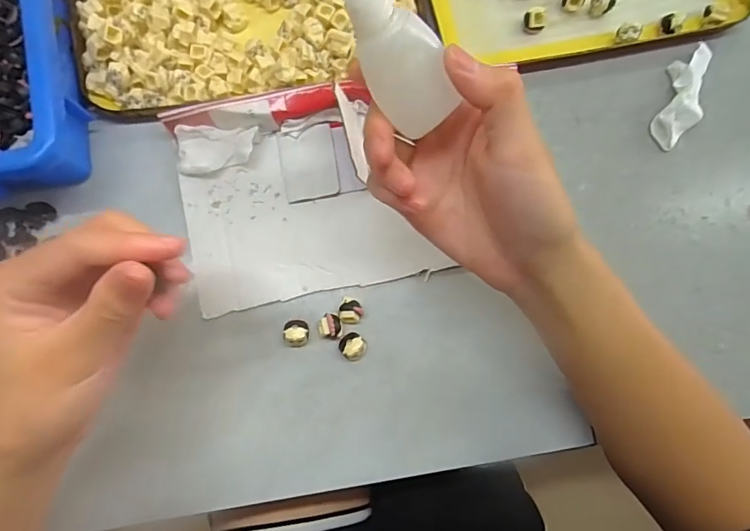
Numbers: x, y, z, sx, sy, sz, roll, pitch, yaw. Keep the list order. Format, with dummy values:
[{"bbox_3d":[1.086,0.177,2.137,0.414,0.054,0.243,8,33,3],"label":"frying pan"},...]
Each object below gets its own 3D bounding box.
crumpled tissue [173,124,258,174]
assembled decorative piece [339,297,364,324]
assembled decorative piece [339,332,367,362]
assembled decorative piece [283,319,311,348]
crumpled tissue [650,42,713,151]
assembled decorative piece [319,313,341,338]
[{"bbox_3d":[-0.106,-0.078,0.305,0.052,0.015,0.029,-1,84,-3],"label":"crumpled tissue"},{"bbox_3d":[-0.015,0.030,0.296,0.015,0.014,0.016,8,83,-2],"label":"assembled decorative piece"},{"bbox_3d":[-0.014,0.053,0.294,0.016,0.014,0.018,-44,88,-7],"label":"assembled decorative piece"},{"bbox_3d":[-0.051,0.044,0.294,0.016,0.015,0.017,3,84,-3],"label":"assembled decorative piece"},{"bbox_3d":[0.226,-0.123,0.328,0.028,0.019,0.081,23,83,-1],"label":"crumpled tissue"},{"bbox_3d":[-0.029,0.039,0.295,0.014,0.016,0.014,9,83,-2],"label":"assembled decorative piece"}]

